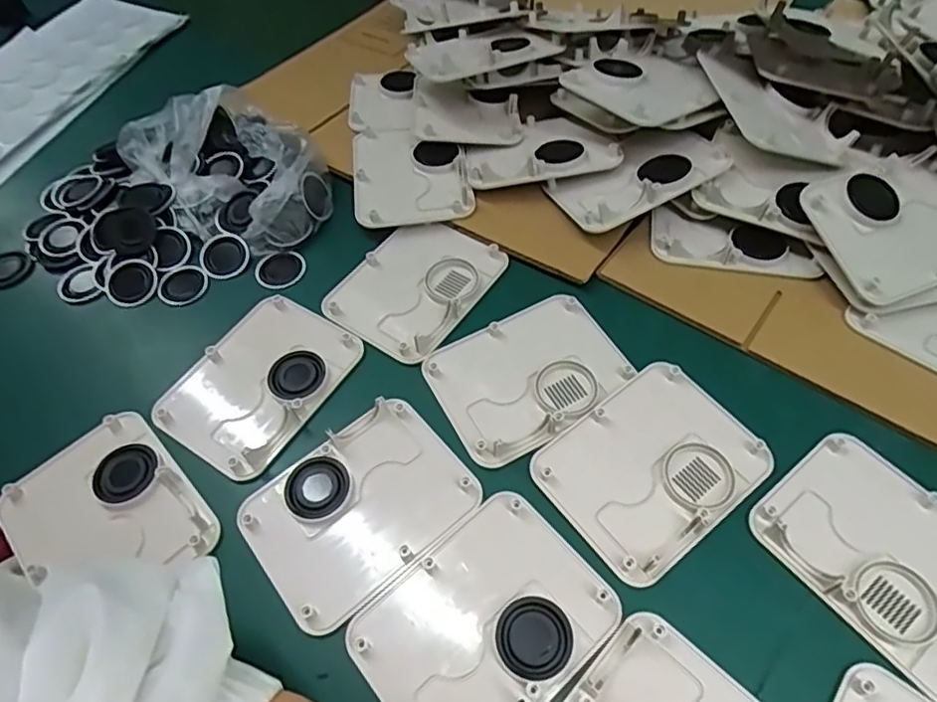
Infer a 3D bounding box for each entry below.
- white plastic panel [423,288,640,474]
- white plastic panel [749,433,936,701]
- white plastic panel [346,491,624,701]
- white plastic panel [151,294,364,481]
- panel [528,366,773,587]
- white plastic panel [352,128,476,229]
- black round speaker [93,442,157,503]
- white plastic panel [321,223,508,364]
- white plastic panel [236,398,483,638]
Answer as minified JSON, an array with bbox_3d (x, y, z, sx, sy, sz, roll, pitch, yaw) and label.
[{"bbox_3d":[0.041,0.015,0.405,0.124,0.011,0.096,-26,59,-11],"label":"white plastic panel"},{"bbox_3d":[0.232,0.111,0.326,0.094,0.007,0.126,-35,61,-16],"label":"white plastic panel"},{"bbox_3d":[0.008,0.144,0.317,0.123,0.010,0.096,-38,62,-18],"label":"white plastic panel"},{"bbox_3d":[-0.146,0.019,0.414,0.098,0.010,0.124,27,64,20],"label":"white plastic panel"},{"bbox_3d":[0.111,0.068,0.363,0.124,0.008,0.096,-35,61,-16],"label":"panel"},{"bbox_3d":[-0.050,-0.152,0.510,0.094,0.019,0.114,-8,57,0],"label":"white plastic panel"},{"bbox_3d":[-0.215,0.077,0.375,0.038,0.006,0.037,-2,58,3],"label":"black round speaker"},{"bbox_3d":[-0.041,-0.051,0.455,0.095,0.010,0.120,31,65,22],"label":"white plastic panel"},{"bbox_3d":[-0.065,0.091,0.359,0.125,0.009,0.096,-37,62,-17],"label":"white plastic panel"}]

